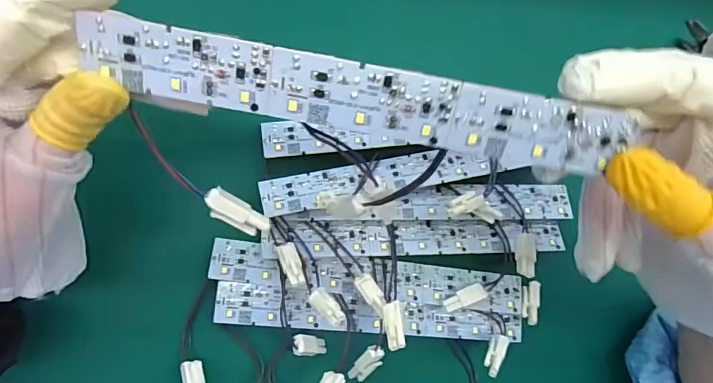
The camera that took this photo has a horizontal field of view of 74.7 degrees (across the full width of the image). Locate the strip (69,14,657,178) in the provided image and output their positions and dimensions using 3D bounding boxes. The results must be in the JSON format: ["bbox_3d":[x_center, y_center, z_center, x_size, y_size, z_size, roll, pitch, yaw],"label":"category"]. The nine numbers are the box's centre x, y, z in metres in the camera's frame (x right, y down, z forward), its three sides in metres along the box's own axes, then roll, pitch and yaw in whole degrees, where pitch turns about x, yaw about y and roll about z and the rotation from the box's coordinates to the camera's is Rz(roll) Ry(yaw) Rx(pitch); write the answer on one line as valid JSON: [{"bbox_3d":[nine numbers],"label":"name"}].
[{"bbox_3d":[0.002,-0.032,0.160,0.181,0.004,0.024,10,115,-4],"label":"strip"}]

